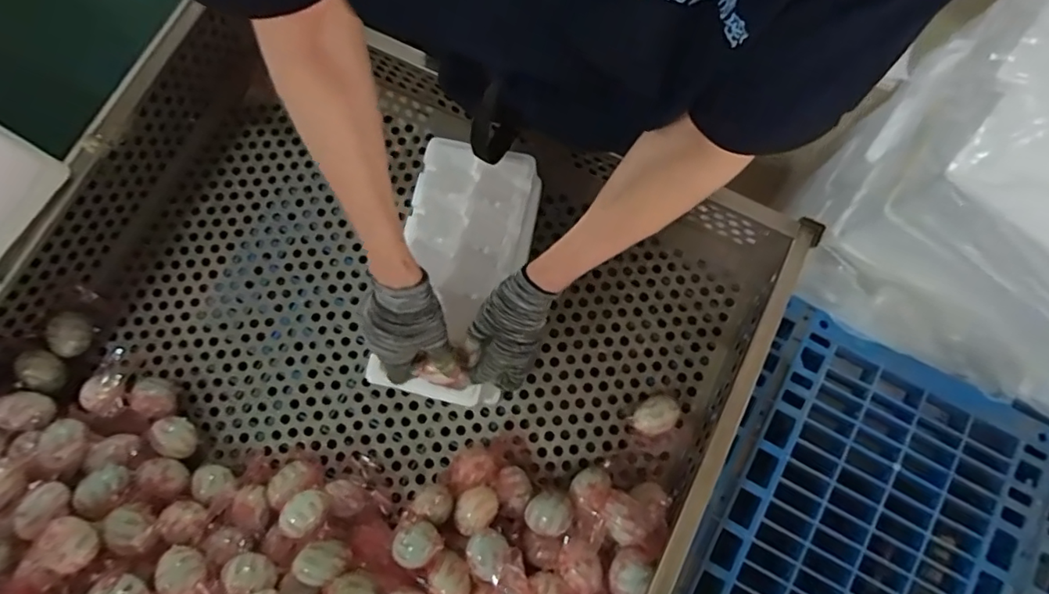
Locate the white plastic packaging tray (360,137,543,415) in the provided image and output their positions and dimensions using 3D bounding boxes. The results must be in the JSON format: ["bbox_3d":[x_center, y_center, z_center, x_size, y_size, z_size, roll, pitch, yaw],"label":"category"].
[{"bbox_3d":[-0.076,-0.033,0.626,0.146,0.032,0.303,10,83,3],"label":"white plastic packaging tray"}]

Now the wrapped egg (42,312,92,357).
[{"bbox_3d":[-0.596,0.049,0.696,0.053,0.058,0.056,0,78,1],"label":"wrapped egg"}]

